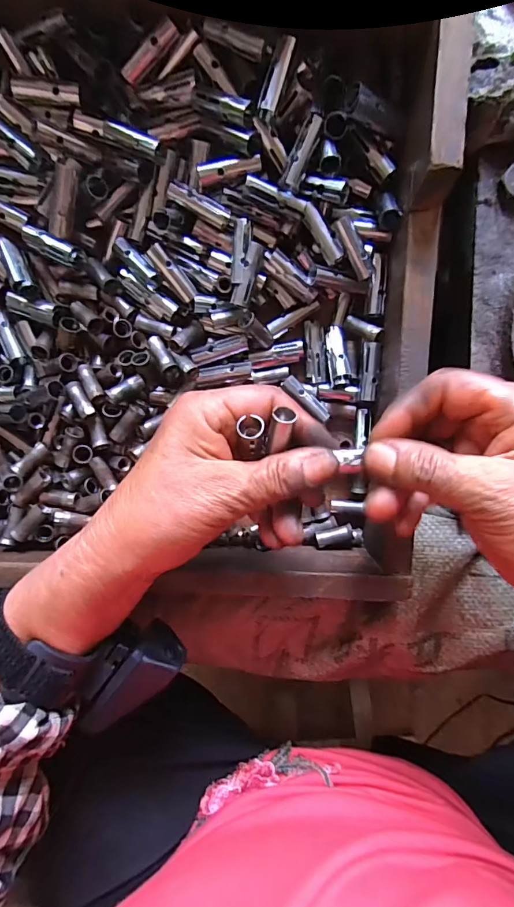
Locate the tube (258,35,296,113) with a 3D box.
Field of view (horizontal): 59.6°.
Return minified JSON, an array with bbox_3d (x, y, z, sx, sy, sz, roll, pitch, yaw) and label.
[{"bbox_3d":[0.010,-0.198,0.238,0.009,0.012,0.036,22,98,3],"label":"tube"}]

